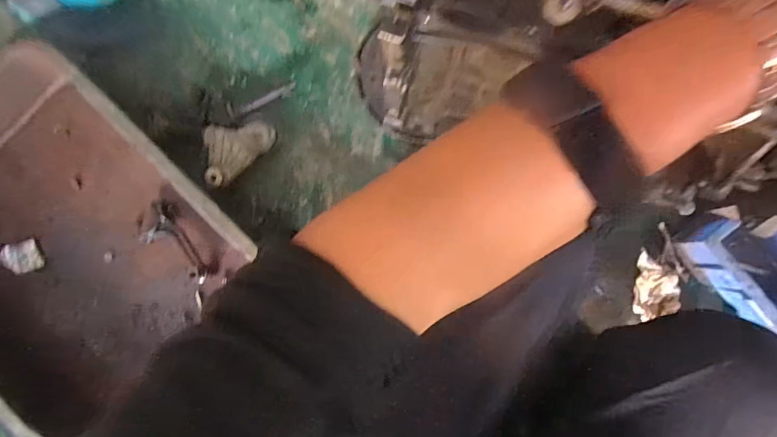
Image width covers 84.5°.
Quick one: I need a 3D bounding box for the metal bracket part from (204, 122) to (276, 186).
[{"bbox_3d":[-0.248,-0.111,0.727,0.117,0.035,0.100,-9,86,-9],"label":"metal bracket part"}]

